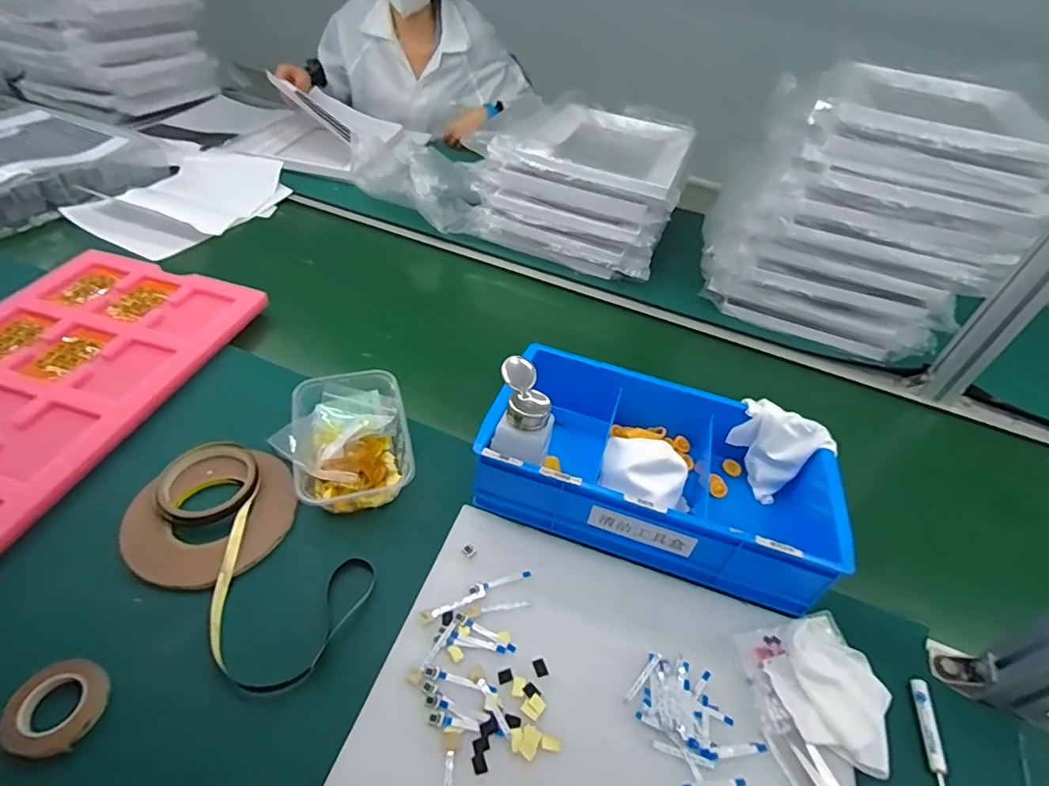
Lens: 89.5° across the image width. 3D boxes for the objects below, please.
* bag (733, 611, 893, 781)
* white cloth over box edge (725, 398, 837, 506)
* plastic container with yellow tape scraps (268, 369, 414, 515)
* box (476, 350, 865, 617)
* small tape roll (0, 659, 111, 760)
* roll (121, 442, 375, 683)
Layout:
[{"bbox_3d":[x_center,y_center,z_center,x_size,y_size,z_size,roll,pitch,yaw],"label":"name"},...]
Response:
[{"bbox_3d":[0.245,0.251,0.443,0.114,0.019,0.115,-6,46,-14],"label":"bag"},{"bbox_3d":[0.290,0.064,0.611,0.073,0.081,0.098,-18,50,-24],"label":"white cloth over box edge"},{"bbox_3d":[-0.197,0.051,0.586,0.130,0.052,0.163,-9,47,-16],"label":"plastic container with yellow tape scraps"},{"bbox_3d":[0.144,0.070,0.570,0.347,0.094,0.215,18,45,10],"label":"box"},{"bbox_3d":[-0.357,0.242,0.406,0.063,0.024,0.063,4,44,-4],"label":"small tape roll"},{"bbox_3d":[-0.267,0.150,0.503,0.265,0.031,0.146,36,51,26],"label":"roll"}]

